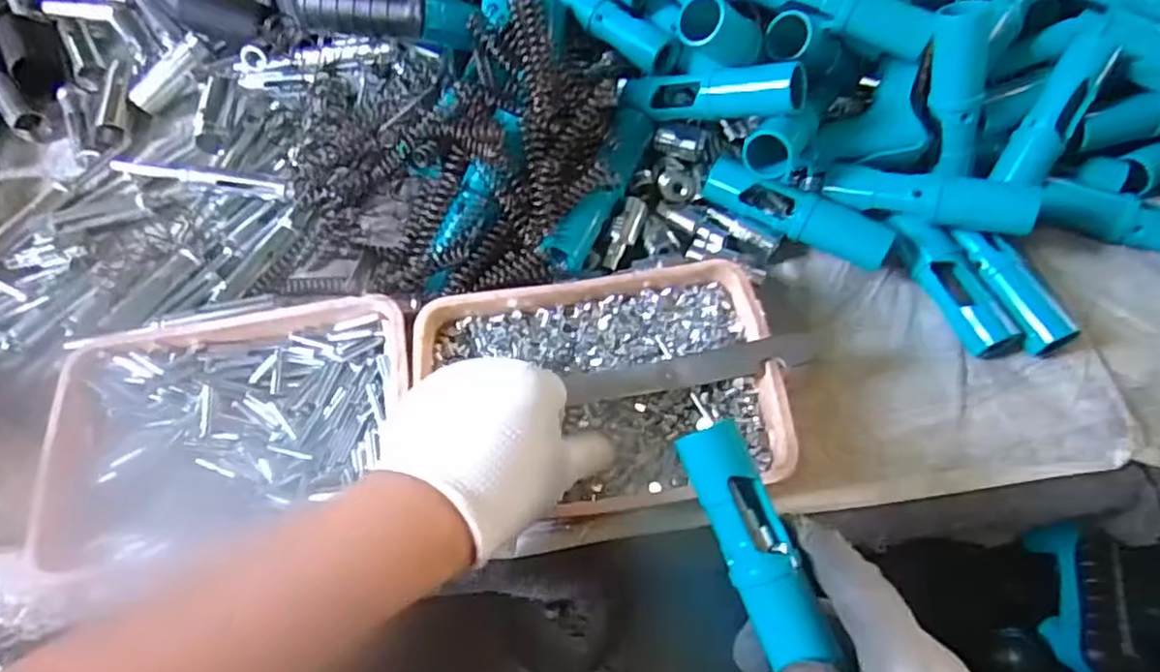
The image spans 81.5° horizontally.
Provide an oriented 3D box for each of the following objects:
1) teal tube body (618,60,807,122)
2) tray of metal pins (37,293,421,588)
[{"bbox_3d":[0.083,-0.158,0.438,0.120,0.031,0.036,13,63,39],"label":"teal tube body"},{"bbox_3d":[-0.196,0.052,0.391,0.200,0.037,0.136,-12,65,-4],"label":"tray of metal pins"}]

